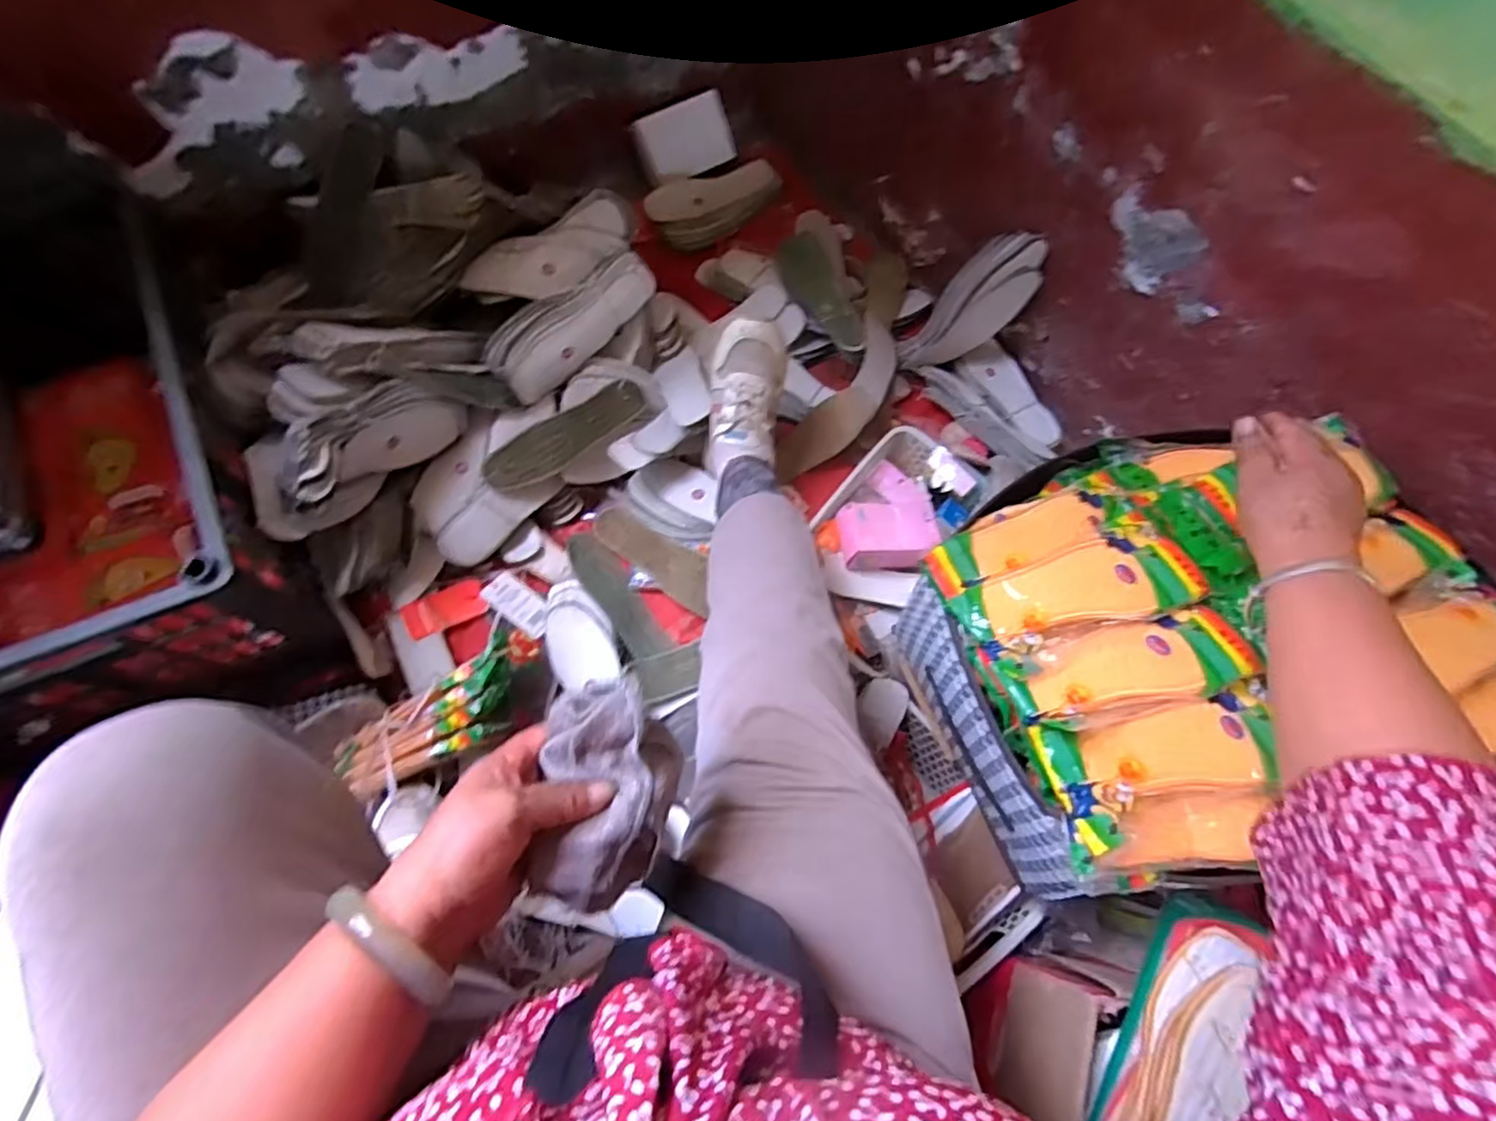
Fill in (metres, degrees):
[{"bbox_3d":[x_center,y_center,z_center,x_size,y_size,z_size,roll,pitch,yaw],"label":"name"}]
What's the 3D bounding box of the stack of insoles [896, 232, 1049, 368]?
[{"bbox_3d":[0.313,-0.354,0.929,0.075,0.225,0.076,-5,60,-49],"label":"stack of insoles"}]

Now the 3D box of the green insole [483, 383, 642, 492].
[{"bbox_3d":[-0.227,-0.161,0.835,0.220,0.018,0.065,-39,74,-17],"label":"green insole"}]

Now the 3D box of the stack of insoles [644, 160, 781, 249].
[{"bbox_3d":[-0.050,-0.587,1.080,0.231,0.040,0.098,-33,72,-15],"label":"stack of insoles"}]

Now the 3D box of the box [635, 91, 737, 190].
[{"bbox_3d":[-0.096,-0.687,1.082,0.175,0.099,0.037,-38,29,-22],"label":"box"}]

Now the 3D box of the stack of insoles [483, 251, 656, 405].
[{"bbox_3d":[-0.229,-0.307,0.856,0.084,0.098,0.236,40,71,13],"label":"stack of insoles"}]

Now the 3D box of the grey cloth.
[{"bbox_3d":[-0.080,0.134,0.382,0.074,0.060,0.119,3,67,-2],"label":"grey cloth"}]

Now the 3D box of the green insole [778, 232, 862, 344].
[{"bbox_3d":[0.102,-0.398,0.967,0.068,0.029,0.213,-15,69,-9],"label":"green insole"}]

